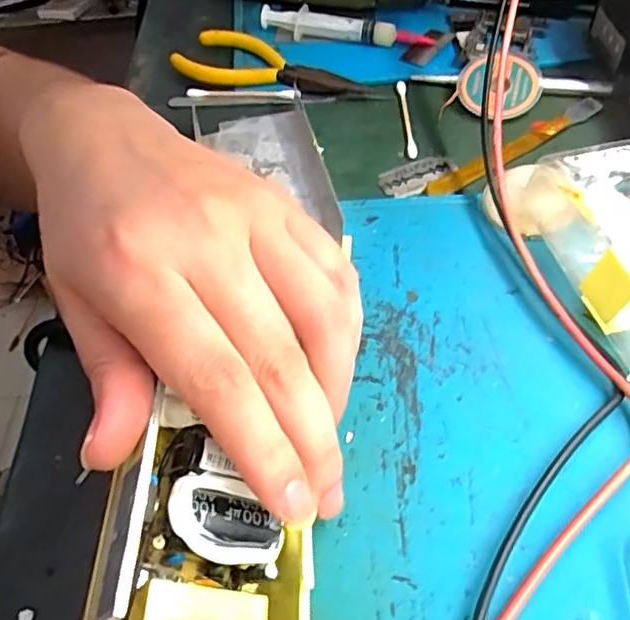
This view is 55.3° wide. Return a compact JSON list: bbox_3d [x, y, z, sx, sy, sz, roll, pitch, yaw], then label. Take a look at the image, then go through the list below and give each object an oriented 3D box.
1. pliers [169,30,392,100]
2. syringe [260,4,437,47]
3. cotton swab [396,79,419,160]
[{"bbox_3d":[-0.025,-0.151,0.382,0.135,0.017,0.045,18,55,19],"label":"pliers"},{"bbox_3d":[0.019,-0.187,0.400,0.117,0.019,0.011,11,52,14],"label":"syringe"},{"bbox_3d":[0.053,-0.111,0.346,0.006,0.007,0.067,-4,50,3],"label":"cotton swab"}]

